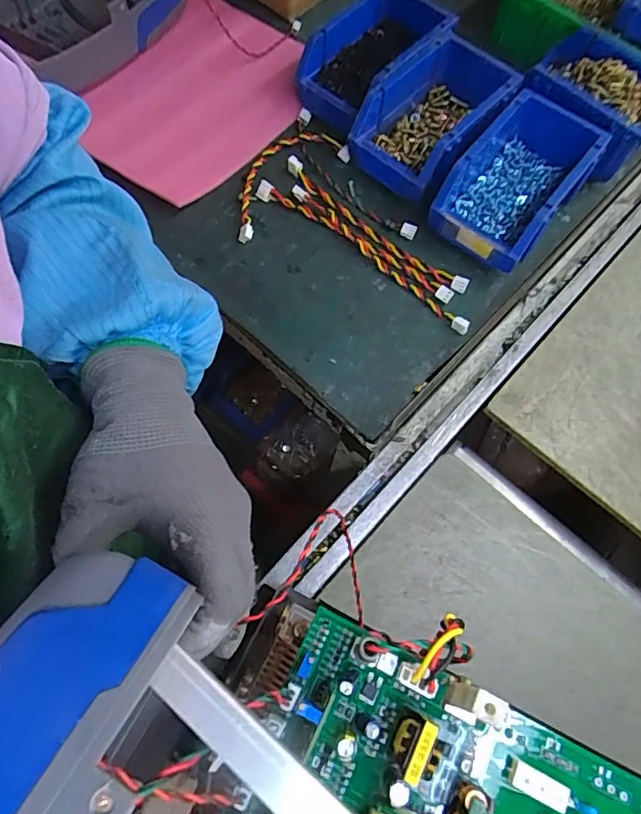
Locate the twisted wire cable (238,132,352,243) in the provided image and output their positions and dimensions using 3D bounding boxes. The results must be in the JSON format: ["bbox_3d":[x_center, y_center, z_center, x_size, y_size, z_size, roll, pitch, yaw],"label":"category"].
[{"bbox_3d":[-0.047,-0.245,0.572,0.162,0.014,0.072,-43,69,-12],"label":"twisted wire cable"}]

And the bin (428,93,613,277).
[{"bbox_3d":[0.201,-0.232,0.545,0.106,0.067,0.179,36,71,15],"label":"bin"}]

